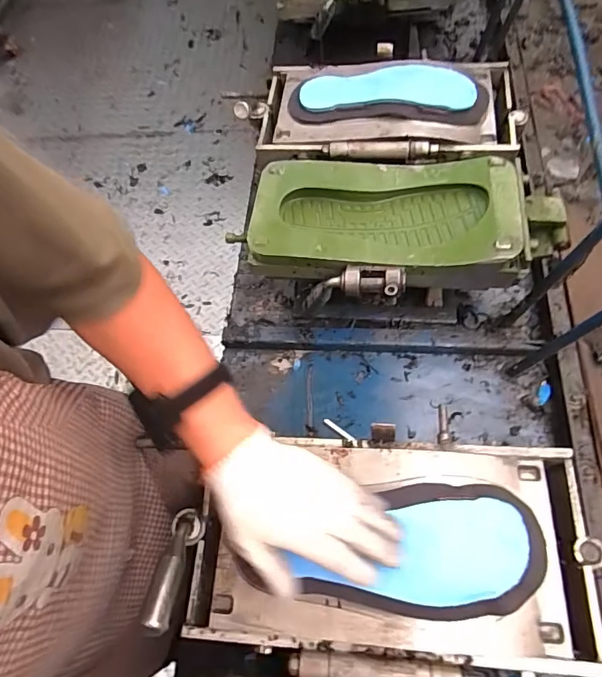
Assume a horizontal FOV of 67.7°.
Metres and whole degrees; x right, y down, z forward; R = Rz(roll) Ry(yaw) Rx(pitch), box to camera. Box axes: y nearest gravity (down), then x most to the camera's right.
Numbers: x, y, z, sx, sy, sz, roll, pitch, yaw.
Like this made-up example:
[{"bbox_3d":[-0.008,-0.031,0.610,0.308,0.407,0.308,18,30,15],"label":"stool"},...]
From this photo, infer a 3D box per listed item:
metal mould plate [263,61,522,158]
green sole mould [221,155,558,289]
[{"bbox_3d":[0.129,-0.351,0.678,0.391,0.070,0.222,2,62,4],"label":"metal mould plate"},{"bbox_3d":[0.126,-0.161,0.596,0.393,0.070,0.184,5,65,6],"label":"green sole mould"}]

